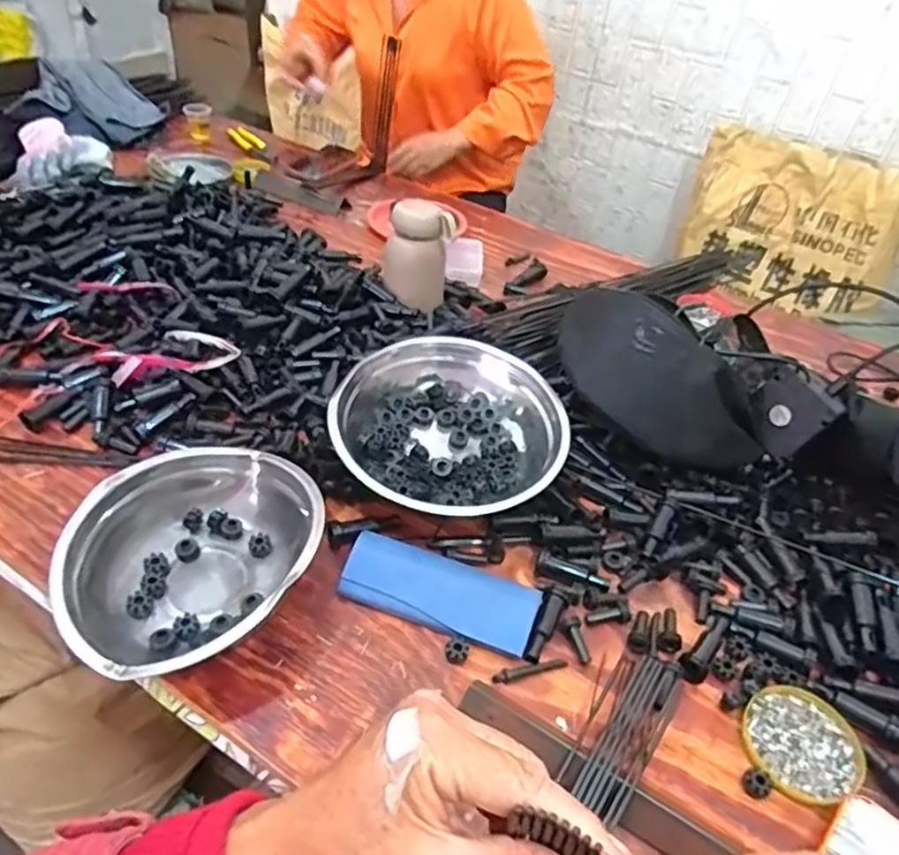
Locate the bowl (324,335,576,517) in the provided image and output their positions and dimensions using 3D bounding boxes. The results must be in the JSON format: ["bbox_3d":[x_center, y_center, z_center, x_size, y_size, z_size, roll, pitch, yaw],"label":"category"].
[{"bbox_3d":[-0.001,0.004,0.665,0.218,0.094,0.202,-4,60,-5],"label":"bowl"}]

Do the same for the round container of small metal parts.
[{"bbox_3d":[0.263,0.236,0.506,0.080,0.012,0.088,4,42,-4],"label":"round container of small metal parts"}]

